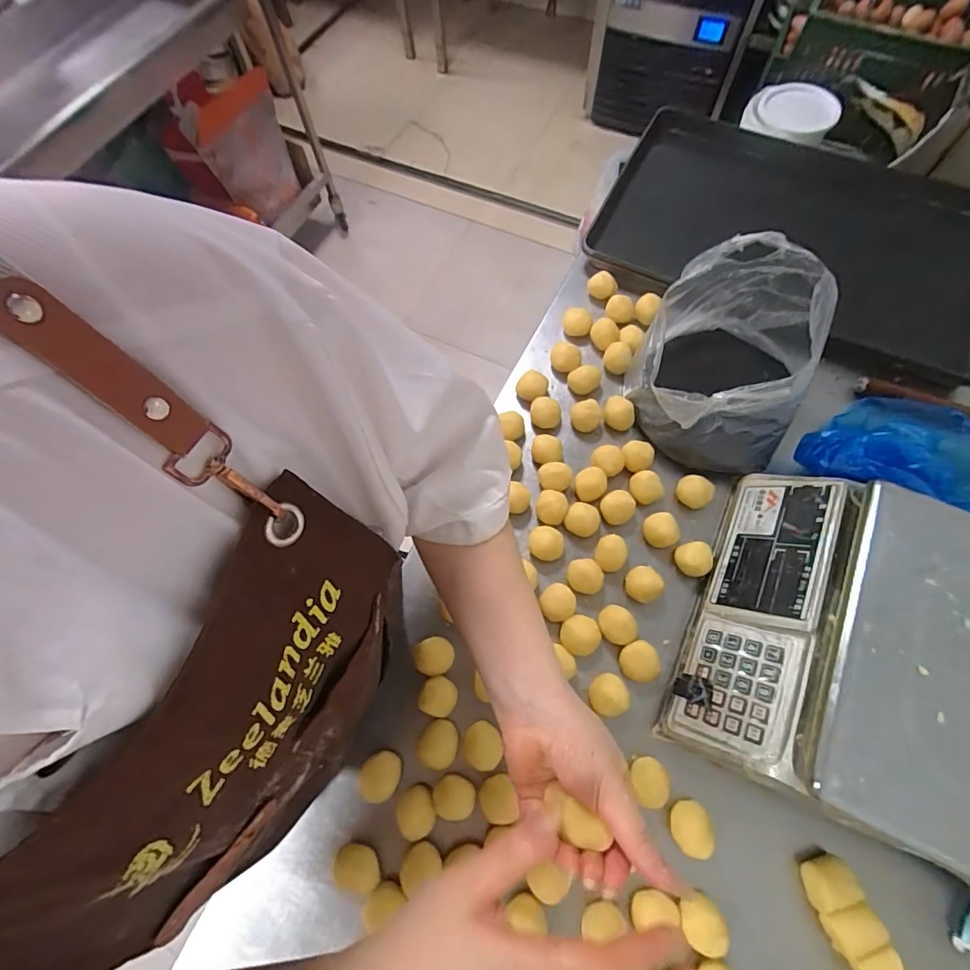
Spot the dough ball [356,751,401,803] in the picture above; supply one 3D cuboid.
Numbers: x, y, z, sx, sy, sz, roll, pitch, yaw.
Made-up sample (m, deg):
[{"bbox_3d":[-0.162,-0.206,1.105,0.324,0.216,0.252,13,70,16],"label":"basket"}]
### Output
[{"bbox_3d":[-0.108,0.310,0.508,0.044,0.045,0.040,-1,68,2],"label":"dough ball"}]

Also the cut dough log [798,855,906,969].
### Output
[{"bbox_3d":[0.345,0.431,0.434,0.048,0.034,0.156,-20,69,-6],"label":"cut dough log"}]

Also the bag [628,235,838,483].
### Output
[{"bbox_3d":[0.305,-0.162,0.586,0.208,0.141,0.254,24,71,11],"label":"bag"}]

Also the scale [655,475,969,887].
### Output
[{"bbox_3d":[0.398,0.170,0.475,0.325,0.101,0.325,24,68,14],"label":"scale"}]

